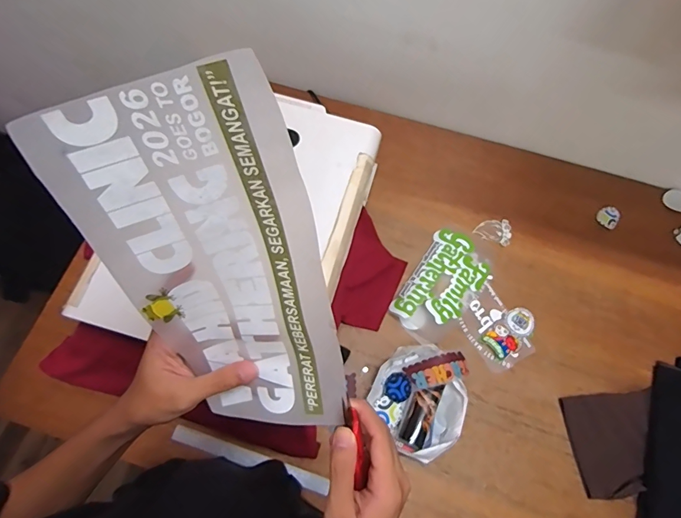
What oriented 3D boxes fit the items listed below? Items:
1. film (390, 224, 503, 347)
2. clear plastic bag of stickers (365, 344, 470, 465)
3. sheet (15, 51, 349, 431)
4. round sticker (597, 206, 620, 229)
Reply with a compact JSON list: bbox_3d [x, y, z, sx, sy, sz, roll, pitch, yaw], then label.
[{"bbox_3d":[0.222,0.046,0.852,0.139,0.033,0.261,37,72,13],"label":"film"},{"bbox_3d":[0.146,0.257,0.754,0.165,0.056,0.194,26,70,9],"label":"clear plastic bag of stickers"},{"bbox_3d":[-0.080,0.018,0.283,0.134,0.269,0.041,-13,33,1],"label":"sheet"},{"bbox_3d":[0.620,-0.097,0.934,0.054,0.010,0.047,-38,73,-15],"label":"round sticker"}]

